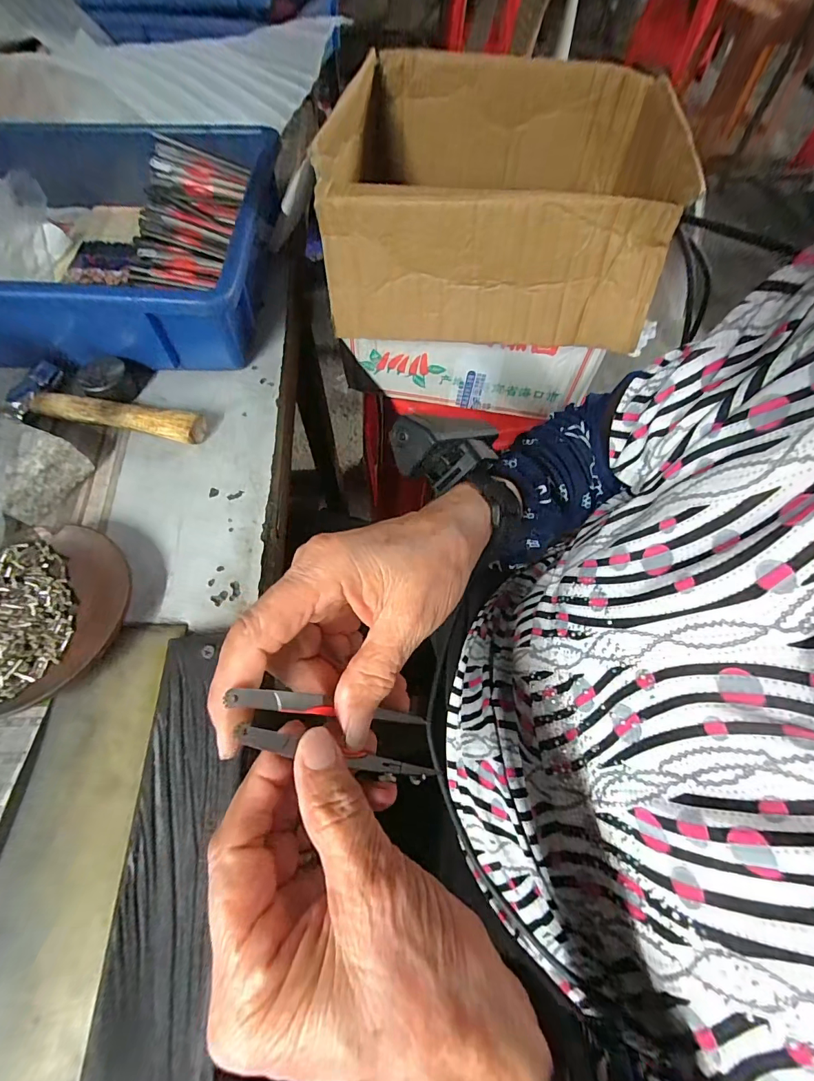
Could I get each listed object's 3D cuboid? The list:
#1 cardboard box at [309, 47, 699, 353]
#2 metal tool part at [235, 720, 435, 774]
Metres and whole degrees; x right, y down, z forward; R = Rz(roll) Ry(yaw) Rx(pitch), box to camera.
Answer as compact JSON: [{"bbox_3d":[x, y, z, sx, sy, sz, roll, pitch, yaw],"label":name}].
[{"bbox_3d":[0.090,-0.349,0.428,0.312,0.114,0.327,8,63,4],"label":"cardboard box"},{"bbox_3d":[-0.022,0.089,0.176,0.100,0.004,0.007,31,56,-35],"label":"metal tool part"}]

